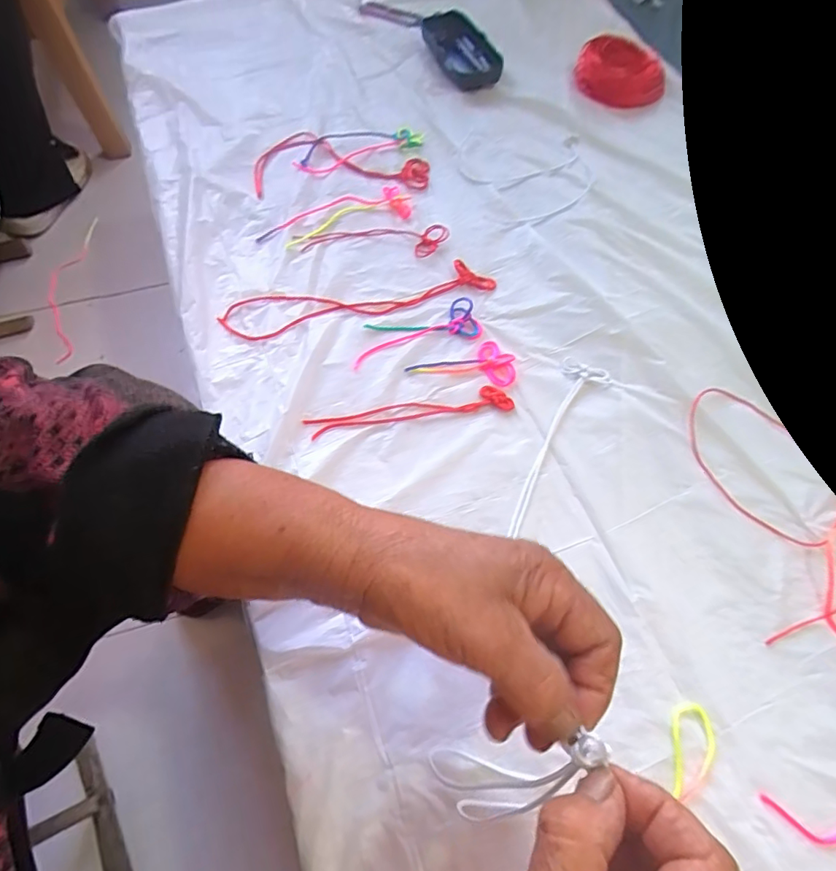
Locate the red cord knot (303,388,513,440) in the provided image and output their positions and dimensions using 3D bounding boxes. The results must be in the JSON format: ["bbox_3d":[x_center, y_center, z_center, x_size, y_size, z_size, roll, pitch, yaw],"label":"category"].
[{"bbox_3d":[-0.005,-0.017,0.372,0.149,0.005,0.019,-9,65,-5],"label":"red cord knot"}]

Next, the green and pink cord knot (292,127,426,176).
[{"bbox_3d":[-0.059,-0.283,0.499,0.123,0.008,0.045,-20,66,-10],"label":"green and pink cord knot"}]

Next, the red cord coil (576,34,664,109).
[{"bbox_3d":[0.214,-0.385,0.539,0.091,0.025,0.082,19,65,8],"label":"red cord coil"}]

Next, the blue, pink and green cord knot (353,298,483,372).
[{"bbox_3d":[-0.003,-0.080,0.400,0.104,0.006,0.036,-16,65,-8],"label":"blue, pink and green cord knot"}]

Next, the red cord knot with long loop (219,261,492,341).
[{"bbox_3d":[-0.047,-0.110,0.418,0.219,0.005,0.041,-12,65,-7],"label":"red cord knot with long loop"}]

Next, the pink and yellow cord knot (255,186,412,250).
[{"bbox_3d":[-0.073,-0.195,0.458,0.139,0.004,0.043,-19,66,-10],"label":"pink and yellow cord knot"}]

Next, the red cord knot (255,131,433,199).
[{"bbox_3d":[-0.073,-0.263,0.494,0.163,0.007,0.086,-6,64,-4],"label":"red cord knot"}]

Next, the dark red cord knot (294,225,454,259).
[{"bbox_3d":[-0.040,-0.171,0.443,0.131,0.009,0.032,1,64,0],"label":"dark red cord knot"}]

